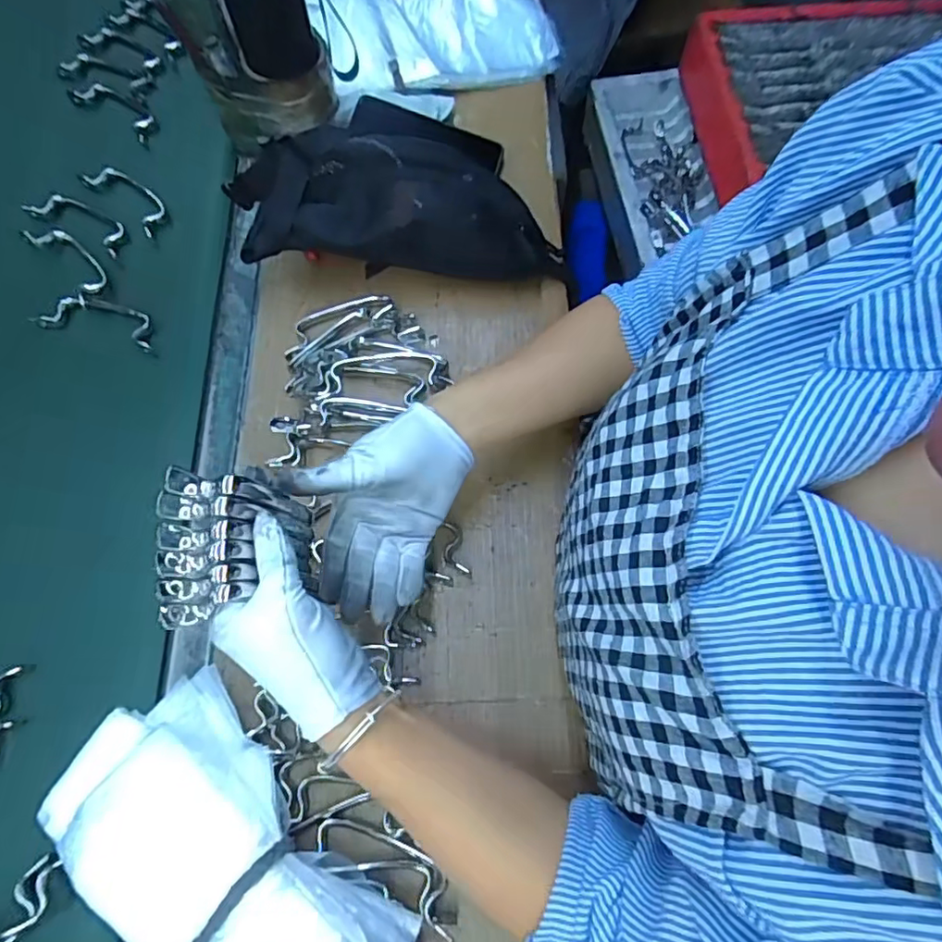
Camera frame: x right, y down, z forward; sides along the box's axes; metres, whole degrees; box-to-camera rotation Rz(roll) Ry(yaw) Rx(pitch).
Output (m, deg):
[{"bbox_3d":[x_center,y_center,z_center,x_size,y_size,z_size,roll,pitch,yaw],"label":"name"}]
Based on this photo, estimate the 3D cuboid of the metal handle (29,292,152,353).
[{"bbox_3d":[-0.366,-0.149,0.571,0.123,0.016,0.042,13,70,7],"label":"metal handle"}]

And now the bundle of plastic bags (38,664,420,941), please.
[{"bbox_3d":[-0.150,0.281,0.380,0.312,0.078,0.127,40,76,15],"label":"bundle of plastic bags"}]

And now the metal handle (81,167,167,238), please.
[{"bbox_3d":[-0.369,-0.298,0.628,0.115,0.014,0.042,39,75,15],"label":"metal handle"}]

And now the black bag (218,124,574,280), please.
[{"bbox_3d":[-0.071,-0.259,0.561,0.316,0.098,0.121,-1,69,2],"label":"black bag"}]

